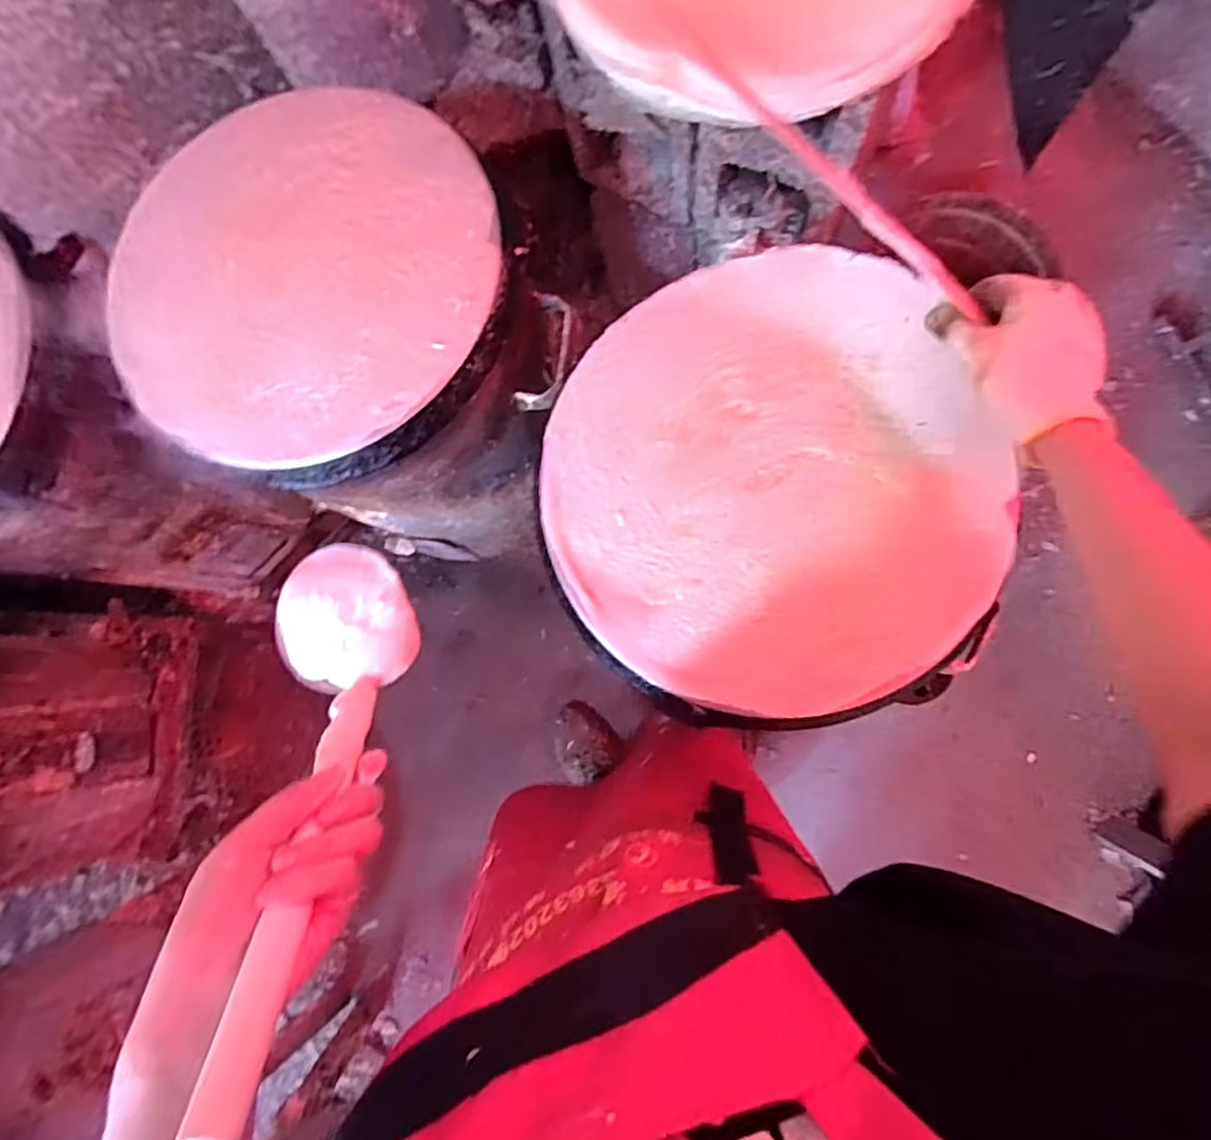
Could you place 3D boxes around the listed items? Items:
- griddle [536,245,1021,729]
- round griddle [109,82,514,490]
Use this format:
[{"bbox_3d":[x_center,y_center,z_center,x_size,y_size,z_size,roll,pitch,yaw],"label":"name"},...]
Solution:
[{"bbox_3d":[0.120,-0.068,0.540,0.340,0.040,0.364,-1,83,6],"label":"griddle"},{"bbox_3d":[-0.278,-0.268,0.620,0.376,0.030,0.352,-1,83,6],"label":"round griddle"}]

